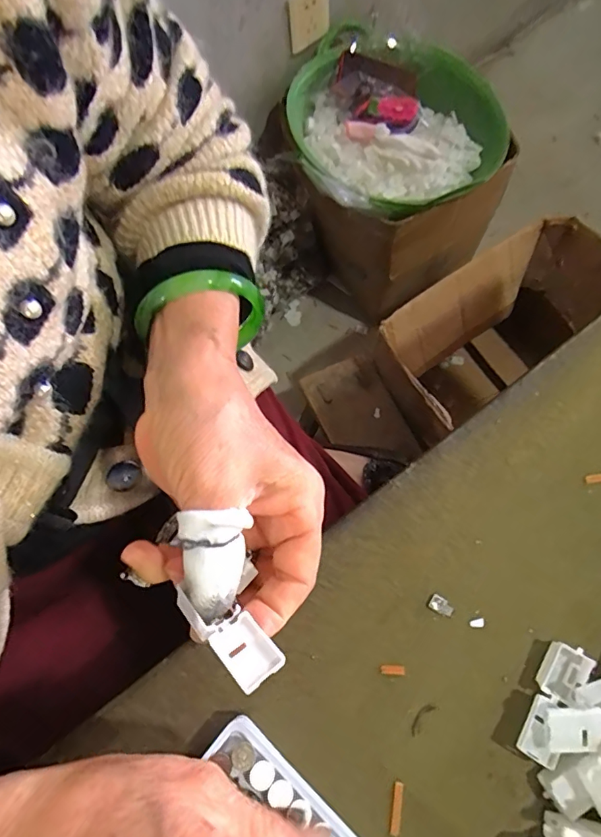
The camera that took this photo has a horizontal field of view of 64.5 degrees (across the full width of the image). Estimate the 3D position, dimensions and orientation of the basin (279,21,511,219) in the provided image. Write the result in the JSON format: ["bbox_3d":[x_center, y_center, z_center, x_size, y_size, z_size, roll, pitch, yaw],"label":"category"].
[{"bbox_3d":[0.166,-0.540,0.862,0.375,0.103,0.408,-1,73,2],"label":"basin"}]

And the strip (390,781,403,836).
[{"bbox_3d":[0.046,0.188,0.229,0.004,0.004,0.021,10,72,5],"label":"strip"}]

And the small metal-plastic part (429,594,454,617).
[{"bbox_3d":[0.076,0.102,0.257,0.013,0.004,0.008,34,76,12],"label":"small metal-plastic part"}]

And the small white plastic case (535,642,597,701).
[{"bbox_3d":[0.133,0.128,0.241,0.017,0.014,0.025,30,75,11],"label":"small white plastic case"}]

